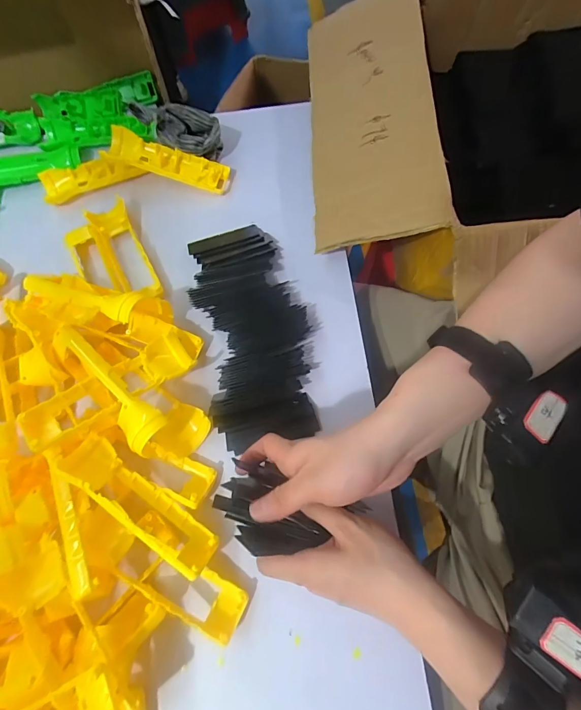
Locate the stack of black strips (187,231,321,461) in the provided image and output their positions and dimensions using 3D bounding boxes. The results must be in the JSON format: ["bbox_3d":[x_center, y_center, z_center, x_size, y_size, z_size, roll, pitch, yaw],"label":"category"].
[{"bbox_3d":[-0.046,-0.038,0.432,0.113,0.025,0.268,-14,70,-3],"label":"stack of black strips"}]

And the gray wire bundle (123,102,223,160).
[{"bbox_3d":[-0.147,-0.296,0.494,0.117,0.045,0.043,14,69,-16],"label":"gray wire bundle"}]

